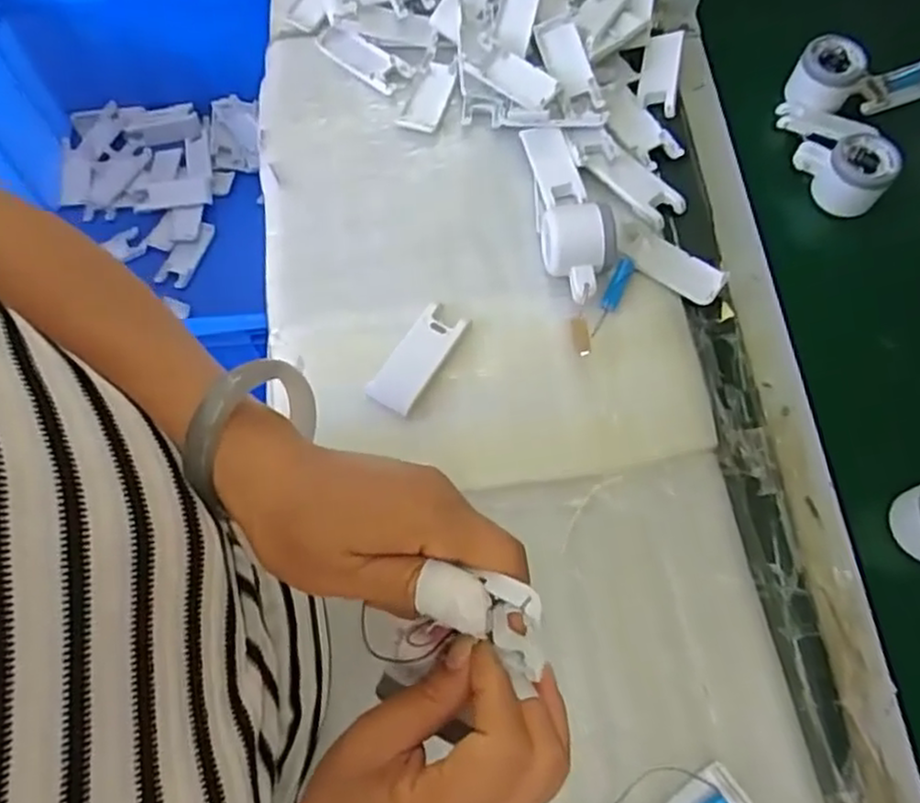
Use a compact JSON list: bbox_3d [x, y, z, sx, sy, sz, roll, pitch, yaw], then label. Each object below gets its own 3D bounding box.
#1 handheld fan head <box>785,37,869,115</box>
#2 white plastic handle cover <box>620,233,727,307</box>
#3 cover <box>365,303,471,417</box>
[{"bbox_3d":[0.359,-0.319,0.696,0.062,0.044,0.069,29,70,11],"label":"handheld fan head"},{"bbox_3d":[0.187,-0.119,0.617,0.088,0.010,0.039,32,71,12],"label":"white plastic handle cover"},{"bbox_3d":[-0.035,-0.035,0.583,0.040,0.010,0.096,31,70,12],"label":"cover"}]

